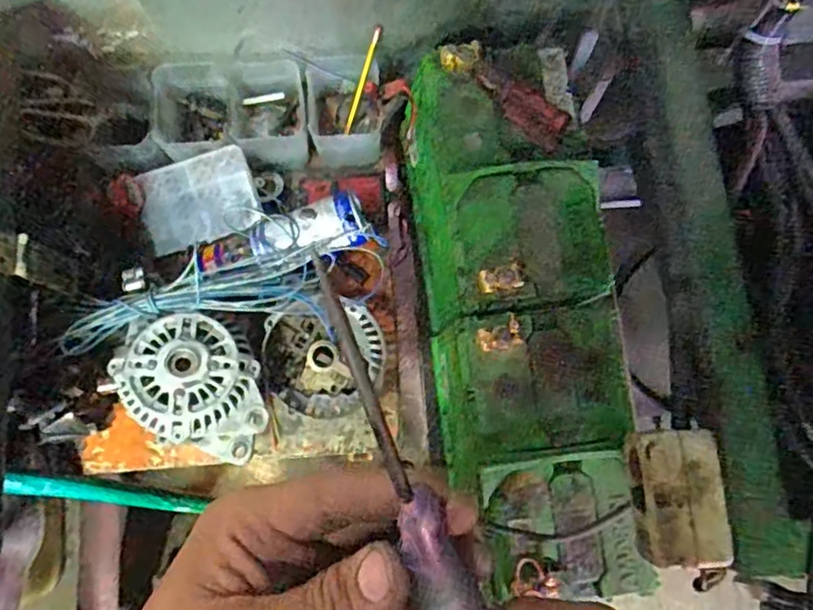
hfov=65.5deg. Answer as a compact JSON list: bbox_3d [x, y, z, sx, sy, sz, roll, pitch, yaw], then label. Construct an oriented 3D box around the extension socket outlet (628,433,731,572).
[{"bbox_3d":[0.210,0.147,0.485,0.063,0.032,0.099,-2,78,-1],"label":"extension socket outlet"}]

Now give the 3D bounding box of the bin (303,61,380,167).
[{"bbox_3d":[-0.076,-0.237,0.782,0.091,0.078,0.114,0,78,-1],"label":"bin"}]

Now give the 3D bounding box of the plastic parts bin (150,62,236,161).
[{"bbox_3d":[-0.255,-0.228,0.781,0.103,0.074,0.115,-5,78,-2],"label":"plastic parts bin"}]

